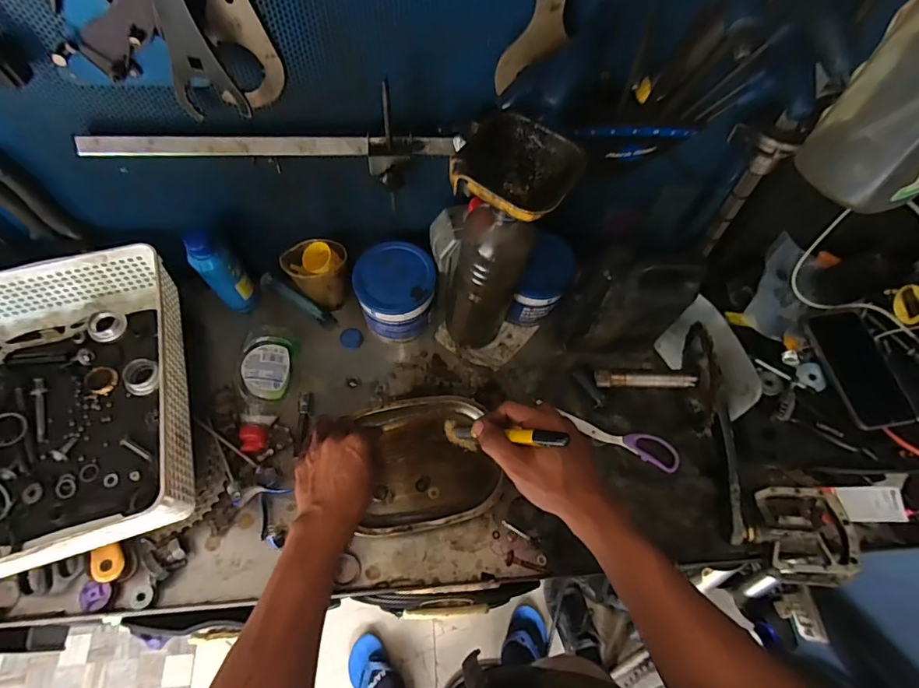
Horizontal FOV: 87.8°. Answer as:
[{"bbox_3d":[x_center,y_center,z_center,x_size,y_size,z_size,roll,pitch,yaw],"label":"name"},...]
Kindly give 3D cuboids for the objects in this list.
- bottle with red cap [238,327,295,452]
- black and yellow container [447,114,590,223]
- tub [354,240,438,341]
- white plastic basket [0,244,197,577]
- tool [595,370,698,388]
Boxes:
[{"bbox_3d":[-0.251,0.052,0.612,0.059,0.043,0.165,0,63,-3],"label":"bottle with red cap"},{"bbox_3d":[0.047,-0.146,0.422,0.103,0.052,0.094,27,65,11],"label":"black and yellow container"},{"bbox_3d":[-0.085,-0.066,0.651,0.100,0.104,0.098,1,63,-2],"label":"tub"},{"bbox_3d":[-0.443,0.066,0.532,0.251,0.082,0.333,-16,65,-11],"label":"white plastic basket"},{"bbox_3d":[0.231,0.045,0.594,0.117,0.013,0.019,1,62,13],"label":"tool"}]

